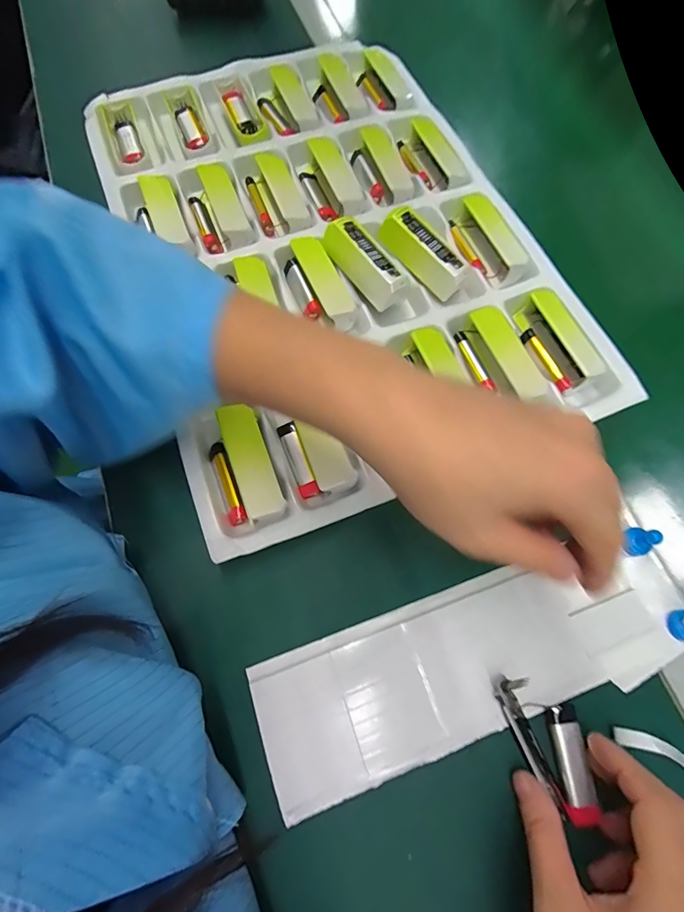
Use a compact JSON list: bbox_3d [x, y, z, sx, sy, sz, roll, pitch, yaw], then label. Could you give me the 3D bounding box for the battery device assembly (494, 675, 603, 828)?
[{"bbox_3d":[0.118,0.159,0.235,0.038,0.013,0.076,-31,78,-10],"label":"battery device assembly"}]

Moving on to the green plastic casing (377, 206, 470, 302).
[{"bbox_3d":[0.065,-0.161,0.334,0.028,0.023,0.075,-35,84,-30],"label":"green plastic casing"}]

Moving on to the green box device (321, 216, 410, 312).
[{"bbox_3d":[0.019,-0.150,0.328,0.076,0.030,0.026,52,41,12],"label":"green box device"}]

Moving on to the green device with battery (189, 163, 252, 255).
[{"bbox_3d":[-0.106,-0.209,0.358,0.040,0.023,0.085,-21,73,-8],"label":"green device with battery"}]

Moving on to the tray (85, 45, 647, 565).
[{"bbox_3d":[-0.006,-0.185,0.343,0.323,0.027,0.442,-21,73,-8],"label":"tray"}]

